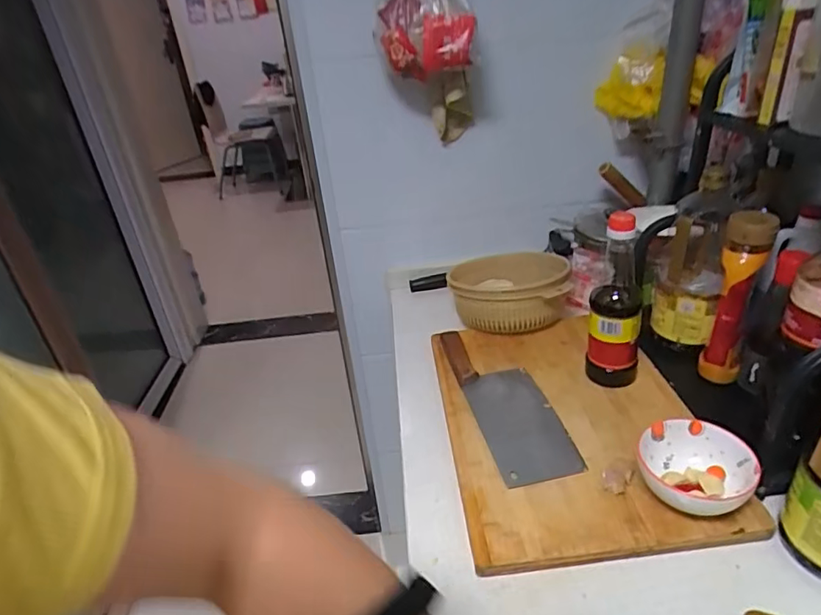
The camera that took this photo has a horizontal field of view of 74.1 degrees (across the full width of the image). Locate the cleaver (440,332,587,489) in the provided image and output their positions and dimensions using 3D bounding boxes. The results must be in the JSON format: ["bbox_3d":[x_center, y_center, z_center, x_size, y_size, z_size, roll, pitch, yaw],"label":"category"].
[{"bbox_3d":[0.128,0.119,0.756,0.100,0.026,0.313,-12,31,-9],"label":"cleaver"}]

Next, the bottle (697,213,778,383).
[{"bbox_3d":[0.412,-0.007,0.691,0.048,0.223,0.062,14,36,31],"label":"bottle"}]

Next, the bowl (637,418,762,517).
[{"bbox_3d":[0.304,0.172,0.584,0.106,0.054,0.094,4,32,16],"label":"bowl"}]

